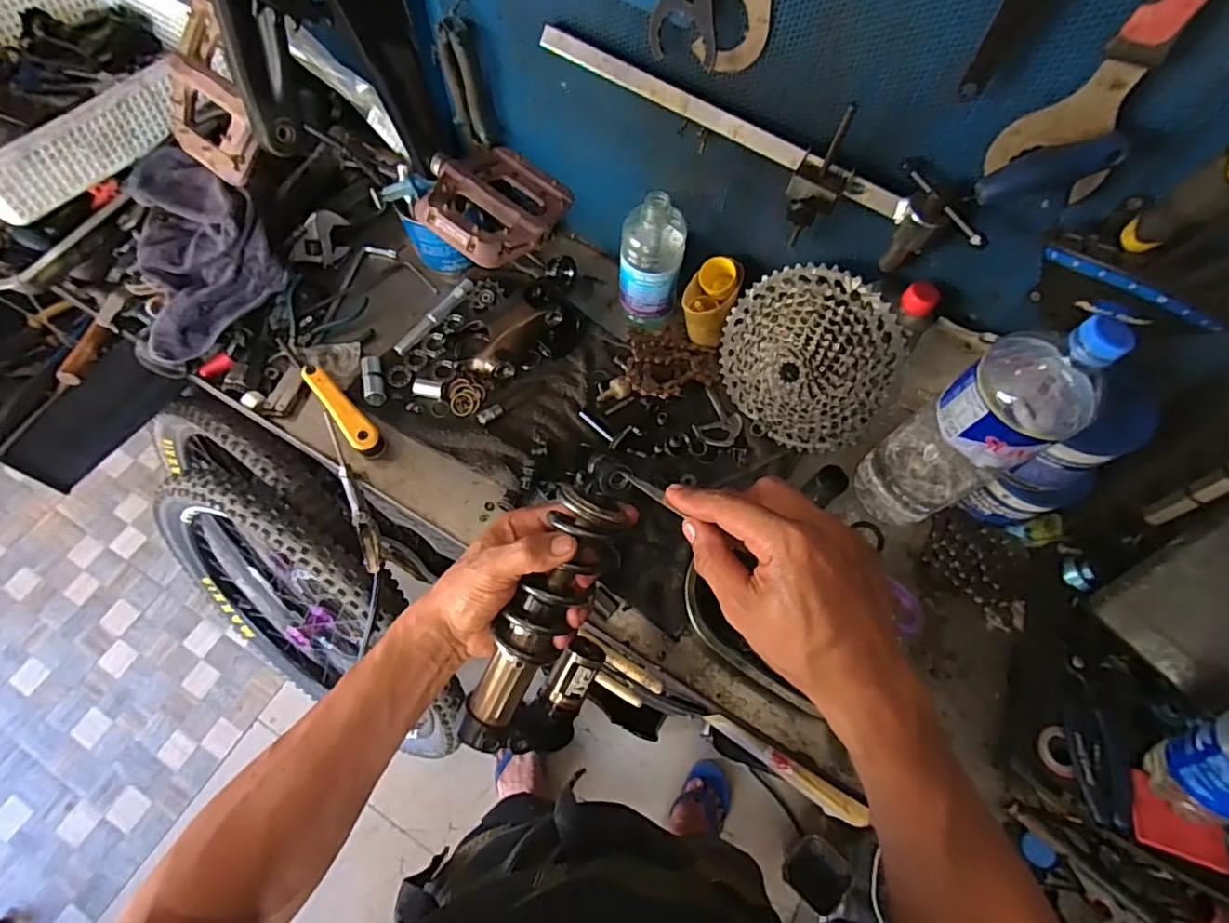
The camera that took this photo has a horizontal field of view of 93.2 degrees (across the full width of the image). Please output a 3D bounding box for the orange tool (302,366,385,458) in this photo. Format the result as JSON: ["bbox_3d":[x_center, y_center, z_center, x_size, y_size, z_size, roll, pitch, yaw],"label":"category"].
[{"bbox_3d":[-0.309,-0.060,0.661,0.031,0.034,0.126,-39,73,-17],"label":"orange tool"}]

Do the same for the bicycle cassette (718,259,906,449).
[{"bbox_3d":[0.195,-0.102,0.617,0.195,0.193,0.046,35,39,21],"label":"bicycle cassette"}]

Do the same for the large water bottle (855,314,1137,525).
[{"bbox_3d":[0.323,-0.026,0.530,0.095,0.313,0.090,-29,71,-13],"label":"large water bottle"}]

